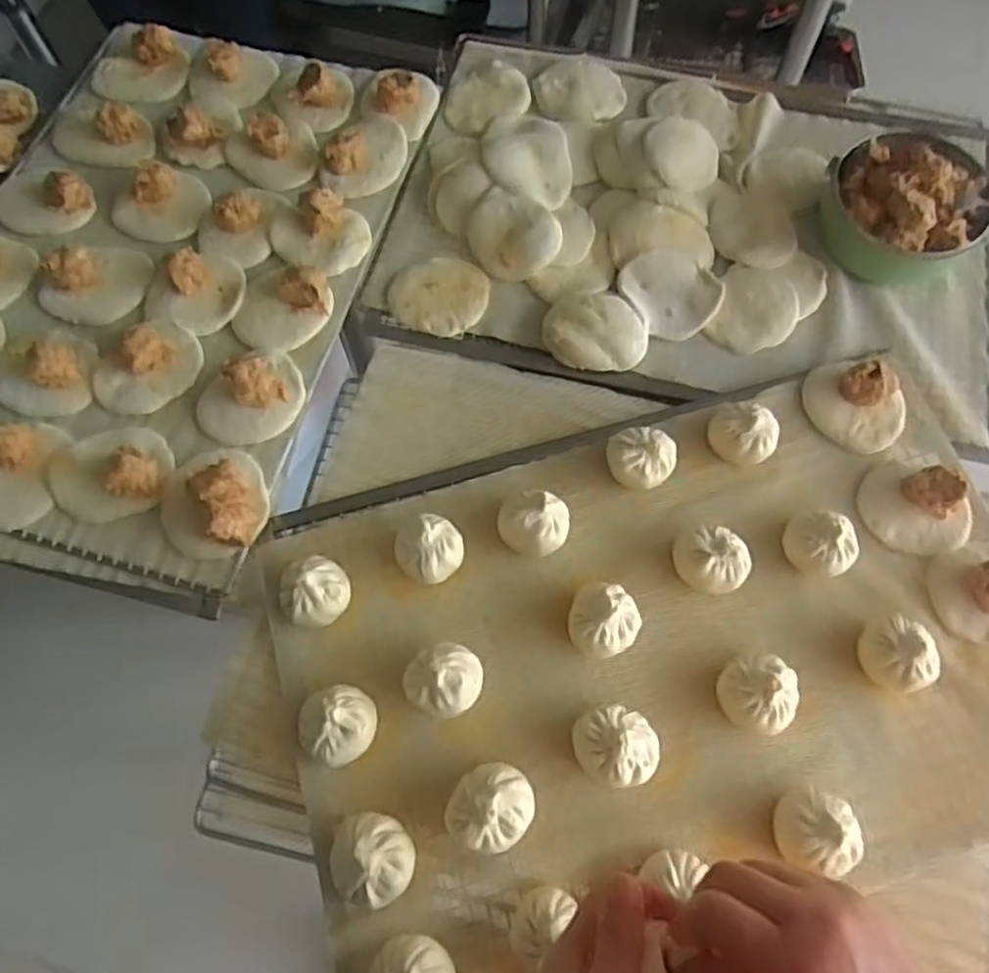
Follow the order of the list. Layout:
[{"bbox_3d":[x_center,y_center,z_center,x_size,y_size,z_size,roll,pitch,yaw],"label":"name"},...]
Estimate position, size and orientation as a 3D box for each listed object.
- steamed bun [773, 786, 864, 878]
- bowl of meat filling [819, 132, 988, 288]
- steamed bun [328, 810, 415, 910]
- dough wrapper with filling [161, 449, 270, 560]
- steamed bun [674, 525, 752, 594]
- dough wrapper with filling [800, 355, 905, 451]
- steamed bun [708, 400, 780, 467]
[{"bbox_3d":[0.223,0.233,0.504,0.053,0.030,0.051,16,67,4],"label":"steamed bun"},{"bbox_3d":[0.389,-0.265,0.705,0.130,0.081,0.133,1,66,-2],"label":"bowl of meat filling"},{"bbox_3d":[-0.084,0.255,0.507,0.056,0.030,0.057,1,66,-2],"label":"steamed bun"},{"bbox_3d":[-0.234,0.009,0.609,0.089,0.040,0.099,-18,68,-10],"label":"dough wrapper with filling"},{"bbox_3d":[0.169,0.056,0.582,0.058,0.033,0.047,18,67,5],"label":"steamed bun"},{"bbox_3d":[0.319,-0.077,0.646,0.072,0.034,0.089,-41,74,-18],"label":"dough wrapper with filling"},{"bbox_3d":[0.212,-0.046,0.628,0.054,0.031,0.046,34,69,12],"label":"steamed bun"}]

